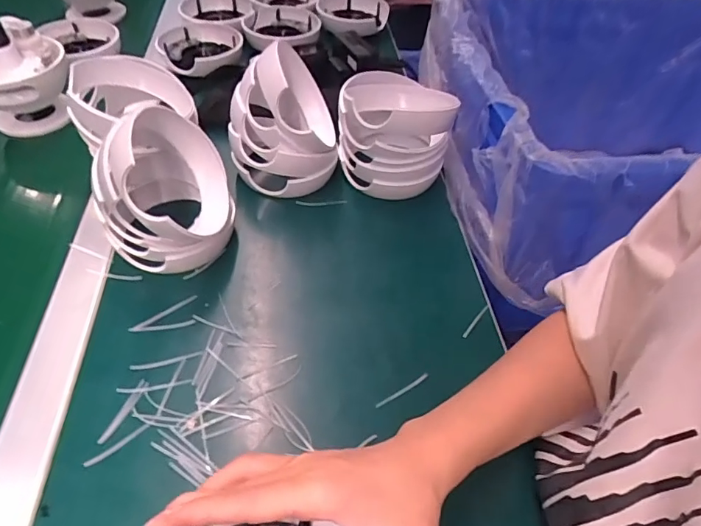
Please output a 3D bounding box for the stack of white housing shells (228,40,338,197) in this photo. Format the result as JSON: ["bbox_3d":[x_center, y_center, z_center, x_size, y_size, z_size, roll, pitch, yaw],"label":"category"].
[{"bbox_3d":[-0.073,-0.151,0.504,0.106,0.127,0.109,-7,50,-9],"label":"stack of white housing shells"}]

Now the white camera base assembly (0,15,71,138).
[{"bbox_3d":[-0.389,-0.212,0.558,0.110,0.106,0.095,-19,53,-18],"label":"white camera base assembly"}]

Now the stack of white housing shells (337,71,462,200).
[{"bbox_3d":[0.049,-0.144,0.512,0.110,0.103,0.113,14,50,9],"label":"stack of white housing shells"}]

